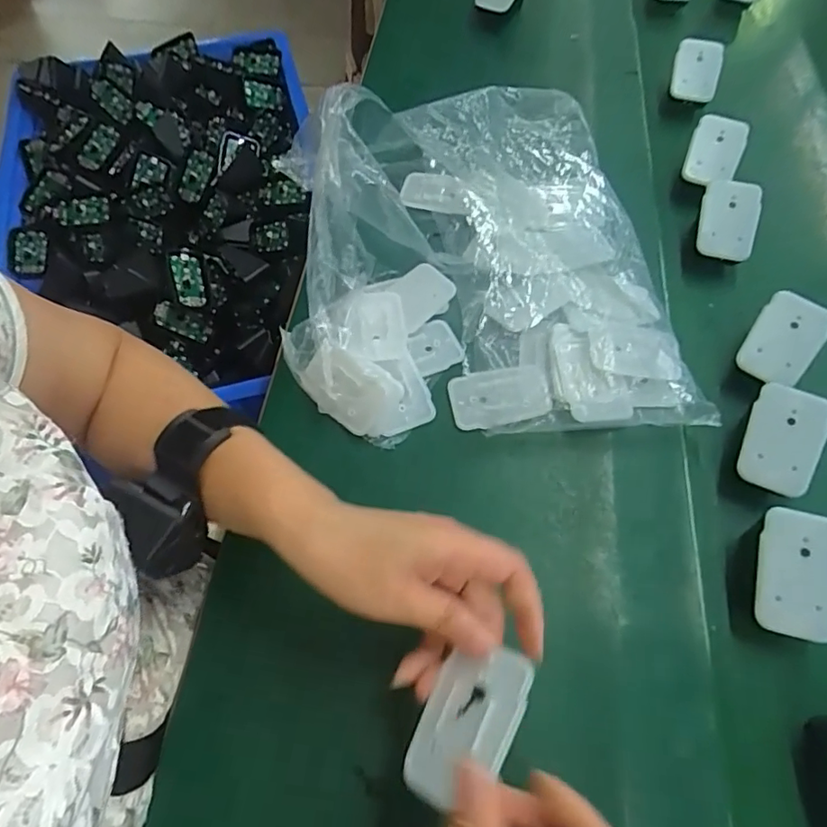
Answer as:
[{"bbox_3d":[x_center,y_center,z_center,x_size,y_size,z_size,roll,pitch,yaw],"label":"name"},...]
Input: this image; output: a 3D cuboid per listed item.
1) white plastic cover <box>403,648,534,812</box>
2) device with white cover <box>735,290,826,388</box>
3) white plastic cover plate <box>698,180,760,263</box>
[{"bbox_3d":[0.025,0.141,0.249,0.044,0.004,0.068,6,58,38],"label":"white plastic cover"},{"bbox_3d":[0.261,-0.052,0.383,0.045,0.008,0.063,31,92,8],"label":"device with white cover"},{"bbox_3d":[0.255,-0.156,0.441,0.043,0.011,0.061,10,94,9],"label":"white plastic cover plate"}]

